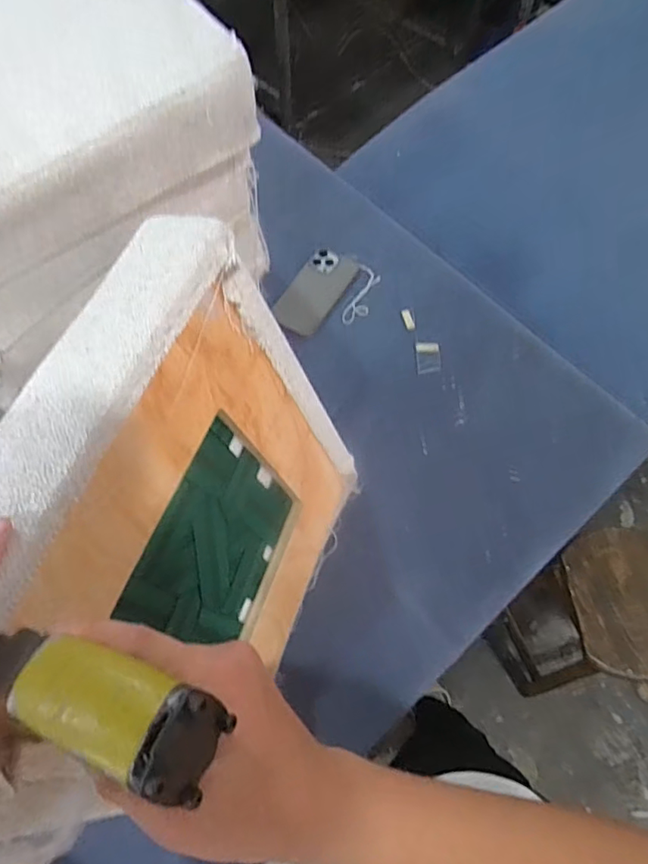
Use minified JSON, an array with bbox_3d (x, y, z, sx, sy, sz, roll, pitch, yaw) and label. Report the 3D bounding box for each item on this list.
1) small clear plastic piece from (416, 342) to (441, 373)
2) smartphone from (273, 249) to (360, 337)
[{"bbox_3d":[0.159,-0.114,0.843,0.035,0.004,0.051,-3,68,-1],"label":"small clear plastic piece"},{"bbox_3d":[-0.012,-0.228,0.894,0.077,0.009,0.164,29,71,11],"label":"smartphone"}]

